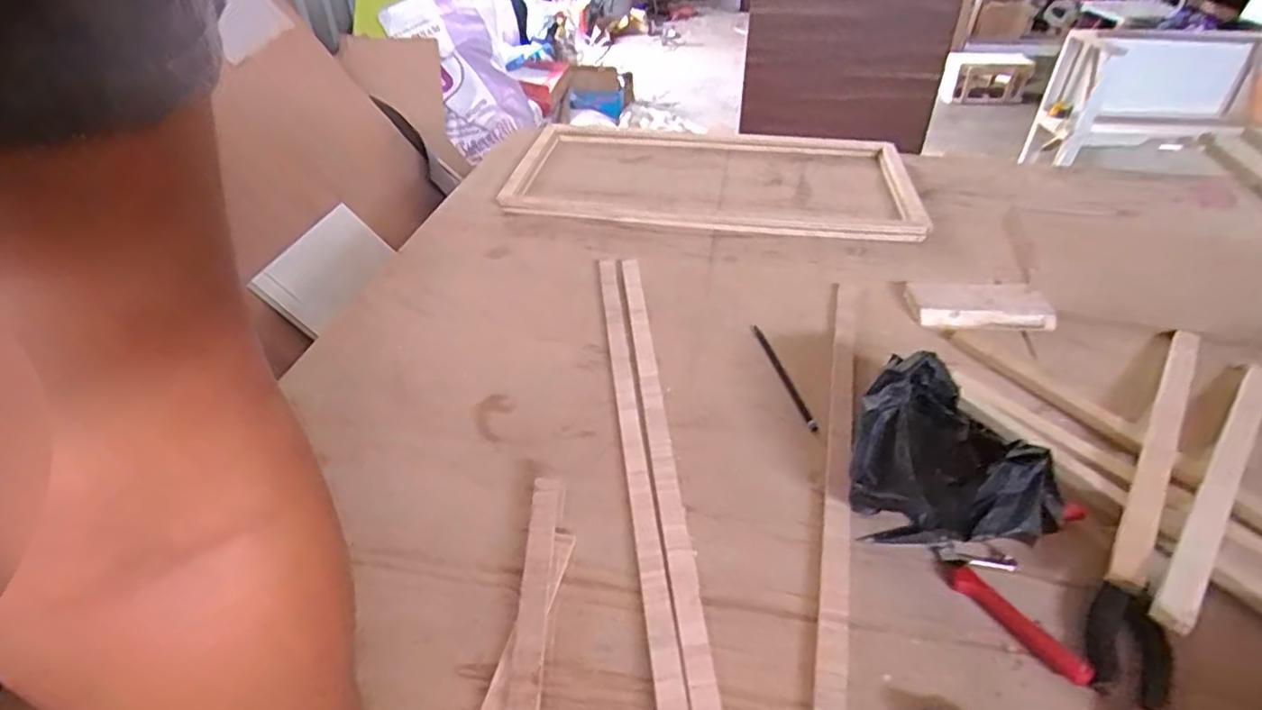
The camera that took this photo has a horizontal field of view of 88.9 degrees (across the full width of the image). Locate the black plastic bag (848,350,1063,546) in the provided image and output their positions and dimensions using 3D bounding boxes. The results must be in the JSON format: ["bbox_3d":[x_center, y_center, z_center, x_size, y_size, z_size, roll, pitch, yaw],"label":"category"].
[{"bbox_3d":[0.271,0.083,0.544,0.162,0.100,0.180,27,49,29],"label":"black plastic bag"}]

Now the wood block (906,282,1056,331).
[{"bbox_3d":[0.419,-0.061,0.775,0.158,0.024,0.068,1,41,3],"label":"wood block"}]

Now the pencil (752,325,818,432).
[{"bbox_3d":[0.167,0.023,0.705,0.014,0.011,0.169,-9,42,-9],"label":"pencil"}]

